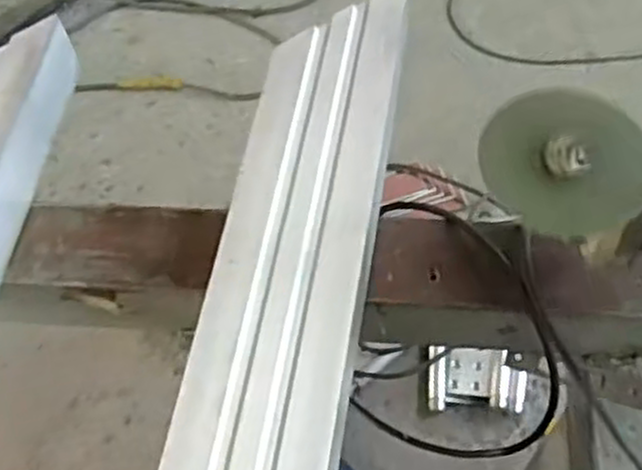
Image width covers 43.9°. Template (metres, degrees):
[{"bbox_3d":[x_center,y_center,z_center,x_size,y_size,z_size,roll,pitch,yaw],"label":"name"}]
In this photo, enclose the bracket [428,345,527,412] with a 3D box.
[{"bbox_3d":[0.193,0.174,0.989,0.115,0.037,0.086,3,60,5],"label":"bracket"}]

